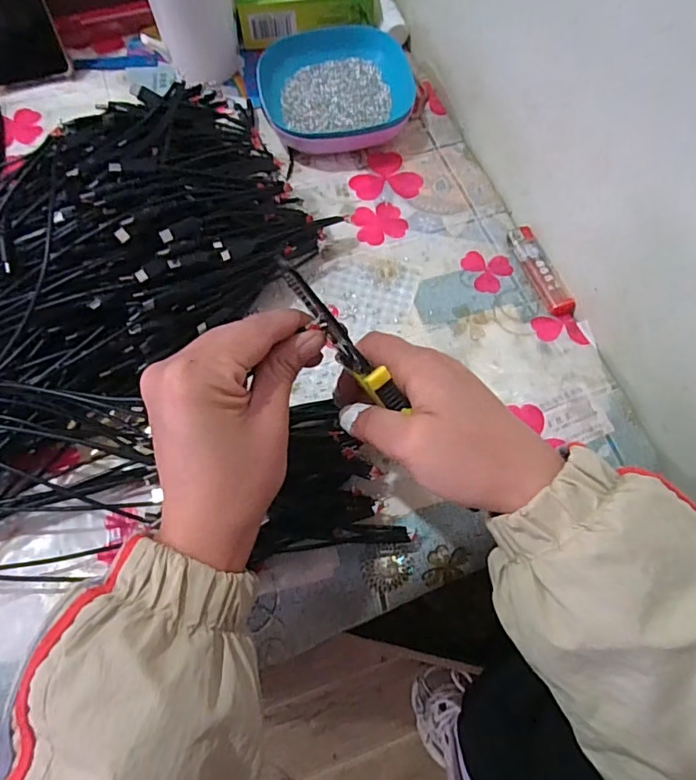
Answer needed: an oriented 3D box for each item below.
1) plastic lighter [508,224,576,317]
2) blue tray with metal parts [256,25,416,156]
[{"bbox_3d":[0.160,-0.101,0.441,0.021,0.014,0.086,-19,68,-10],"label":"plastic lighter"},{"bbox_3d":[-0.010,-0.284,0.502,0.137,0.045,0.111,-16,68,-8],"label":"blue tray with metal parts"}]

